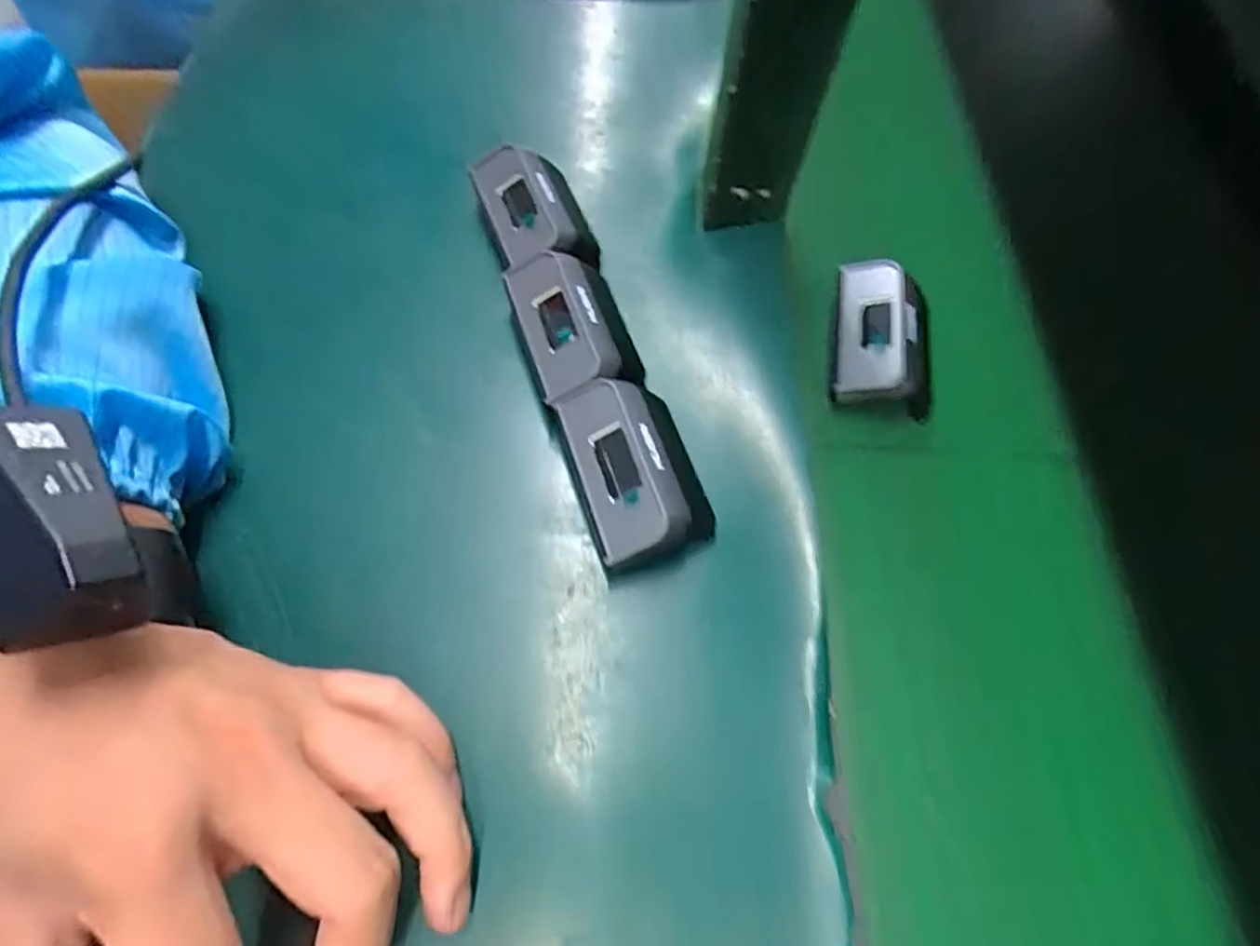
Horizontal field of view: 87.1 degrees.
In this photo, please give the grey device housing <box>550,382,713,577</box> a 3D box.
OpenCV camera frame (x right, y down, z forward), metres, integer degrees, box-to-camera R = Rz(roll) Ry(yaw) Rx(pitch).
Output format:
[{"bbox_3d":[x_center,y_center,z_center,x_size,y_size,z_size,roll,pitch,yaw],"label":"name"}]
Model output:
[{"bbox_3d":[0.003,0.000,0.269,0.050,0.026,0.081,-17,65,-11],"label":"grey device housing"}]

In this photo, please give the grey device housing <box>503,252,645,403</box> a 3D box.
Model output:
[{"bbox_3d":[-0.024,-0.066,0.301,0.048,0.027,0.078,-17,65,-11],"label":"grey device housing"}]

